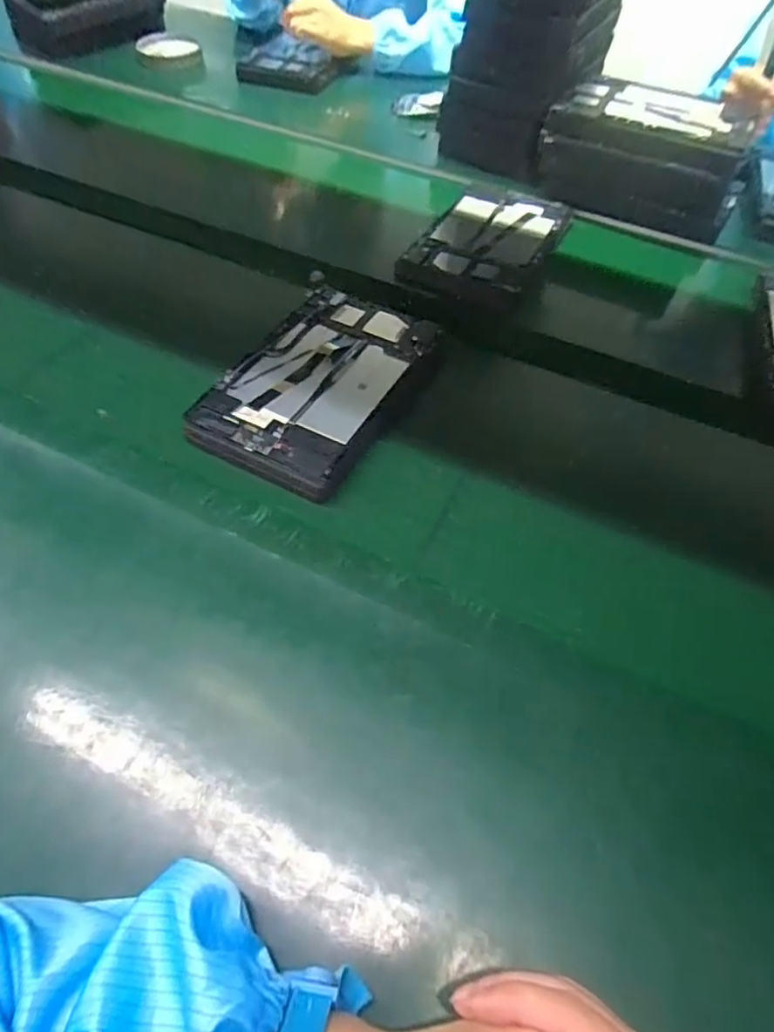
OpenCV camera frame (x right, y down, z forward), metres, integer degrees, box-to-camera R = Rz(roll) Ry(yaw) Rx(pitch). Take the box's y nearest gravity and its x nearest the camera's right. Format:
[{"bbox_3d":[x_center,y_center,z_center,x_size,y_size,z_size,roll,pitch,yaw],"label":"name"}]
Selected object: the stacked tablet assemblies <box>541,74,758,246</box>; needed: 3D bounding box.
[{"bbox_3d":[0.360,-0.507,0.801,0.250,0.109,0.184,28,58,25],"label":"stacked tablet assemblies"}]

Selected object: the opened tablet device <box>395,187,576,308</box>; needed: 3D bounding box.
[{"bbox_3d":[0.131,-0.354,0.750,0.162,0.017,0.264,22,57,12],"label":"opened tablet device"}]

